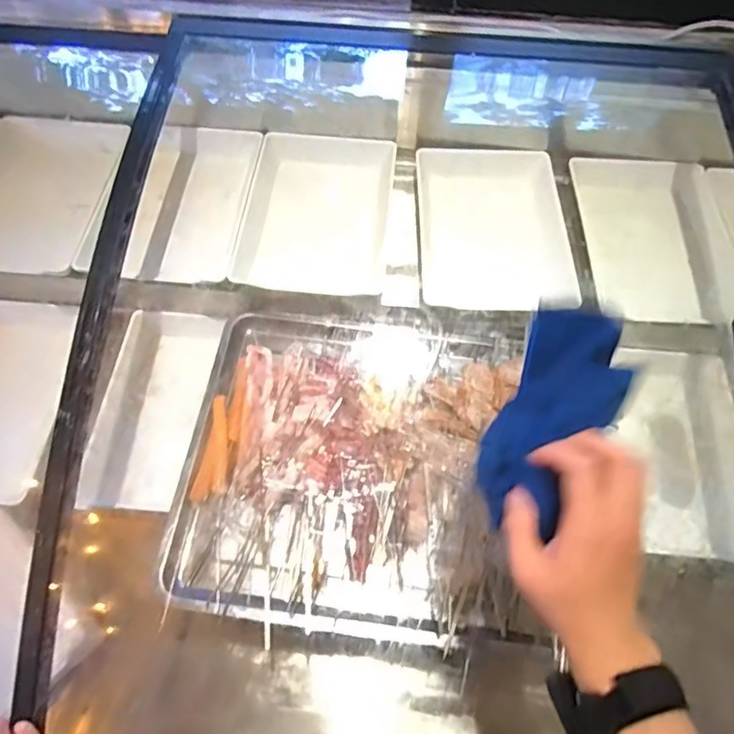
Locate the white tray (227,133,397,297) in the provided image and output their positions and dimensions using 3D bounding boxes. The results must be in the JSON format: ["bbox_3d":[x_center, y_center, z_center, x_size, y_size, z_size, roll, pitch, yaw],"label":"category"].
[{"bbox_3d":[-0.069,-0.223,0.773,0.201,0.041,0.278,5,60,2],"label":"white tray"}]

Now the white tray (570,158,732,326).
[{"bbox_3d":[0.393,-0.183,0.761,0.189,0.056,0.288,1,60,0],"label":"white tray"}]

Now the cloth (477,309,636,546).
[{"bbox_3d":[0.136,0.039,0.407,0.076,0.057,0.165,27,90,14],"label":"cloth"}]

